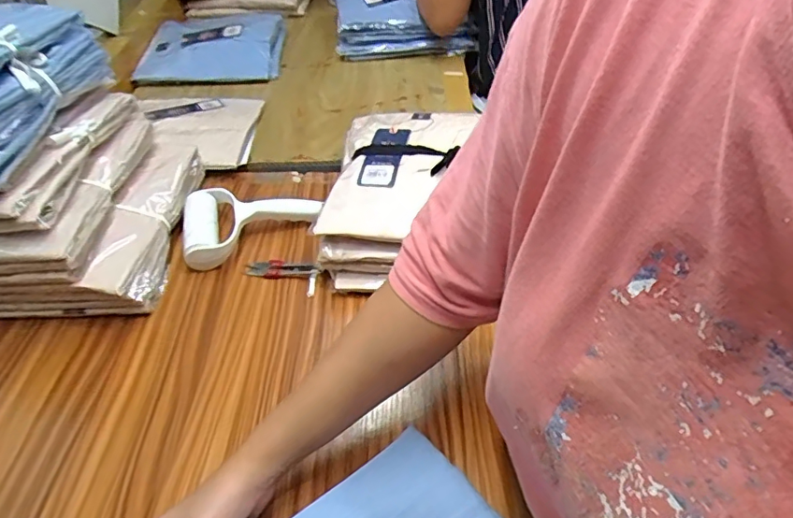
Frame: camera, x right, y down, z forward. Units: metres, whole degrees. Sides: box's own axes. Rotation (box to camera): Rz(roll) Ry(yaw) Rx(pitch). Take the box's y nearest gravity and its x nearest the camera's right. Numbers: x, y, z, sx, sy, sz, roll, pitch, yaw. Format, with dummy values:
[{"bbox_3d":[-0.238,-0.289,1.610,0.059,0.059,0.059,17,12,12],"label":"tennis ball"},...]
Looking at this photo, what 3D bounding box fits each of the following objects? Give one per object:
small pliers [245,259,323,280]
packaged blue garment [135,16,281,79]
[{"bbox_3d":[-0.140,0.013,0.633,0.090,0.006,0.027,8,47,9],"label":"small pliers"},{"bbox_3d":[-0.351,-0.414,1.010,0.257,0.058,0.219,0,46,2],"label":"packaged blue garment"}]

